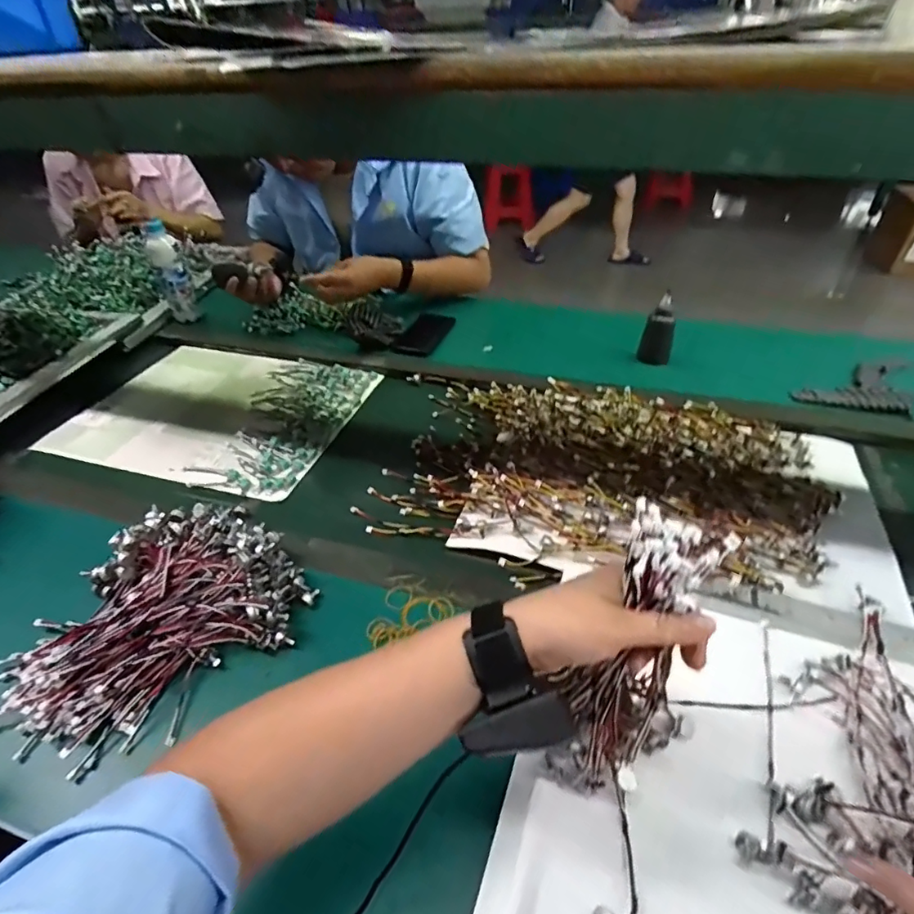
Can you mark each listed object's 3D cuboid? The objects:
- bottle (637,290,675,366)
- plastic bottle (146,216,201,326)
[{"bbox_3d":[0.357,-0.224,0.928,0.054,0.116,0.045,12,43,18],"label":"bottle"},{"bbox_3d":[-0.590,-0.378,1.084,0.060,0.193,0.051,-24,45,-23],"label":"plastic bottle"}]

